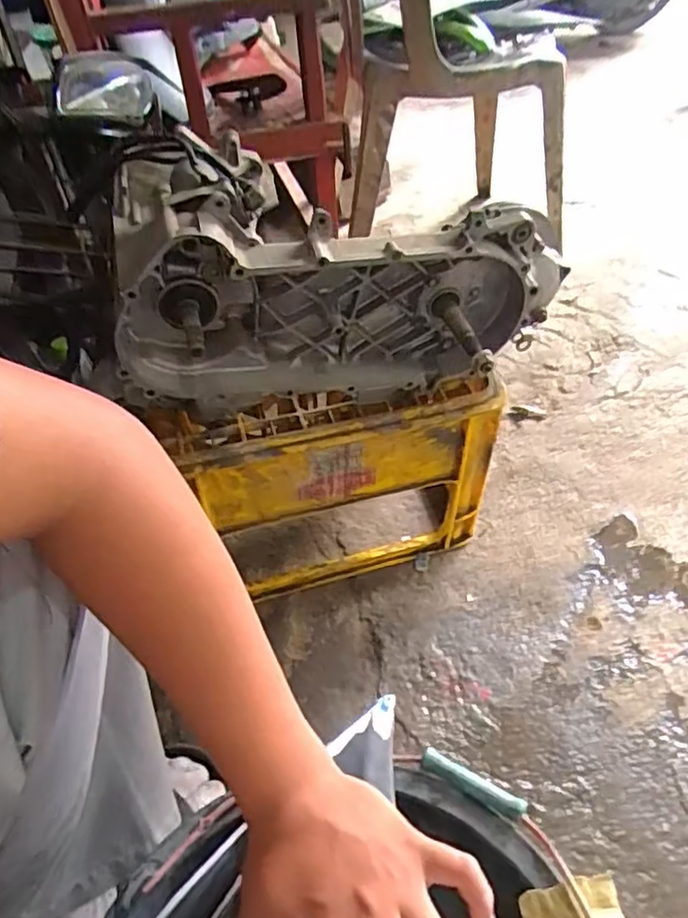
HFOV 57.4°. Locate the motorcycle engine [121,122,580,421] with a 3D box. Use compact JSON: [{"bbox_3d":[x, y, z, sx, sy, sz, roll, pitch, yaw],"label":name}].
[{"bbox_3d":[0.003,-0.190,0.642,0.448,0.213,0.202,-14,47,-6],"label":"motorcycle engine"}]

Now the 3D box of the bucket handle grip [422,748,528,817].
[{"bbox_3d":[0.088,0.224,0.433,0.073,0.011,0.012,20,52,24],"label":"bucket handle grip"}]

